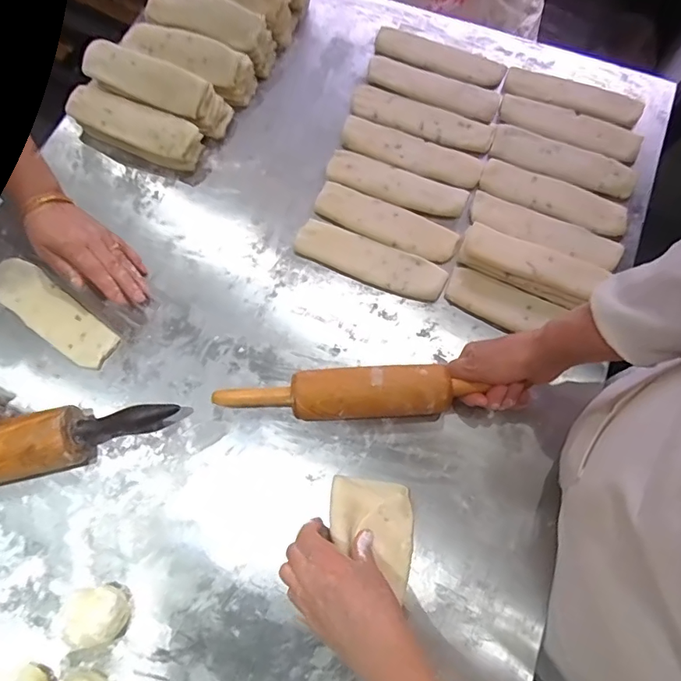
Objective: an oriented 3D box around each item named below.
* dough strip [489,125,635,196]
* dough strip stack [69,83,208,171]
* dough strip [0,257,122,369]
[{"bbox_3d":[0.304,-0.246,0.635,0.192,0.010,0.056,22,74,7],"label":"dough strip"},{"bbox_3d":[-0.277,-0.287,0.635,0.177,0.051,0.057,24,74,8],"label":"dough strip stack"},{"bbox_3d":[-0.354,-0.036,0.567,0.192,0.007,0.057,37,76,11],"label":"dough strip"}]

